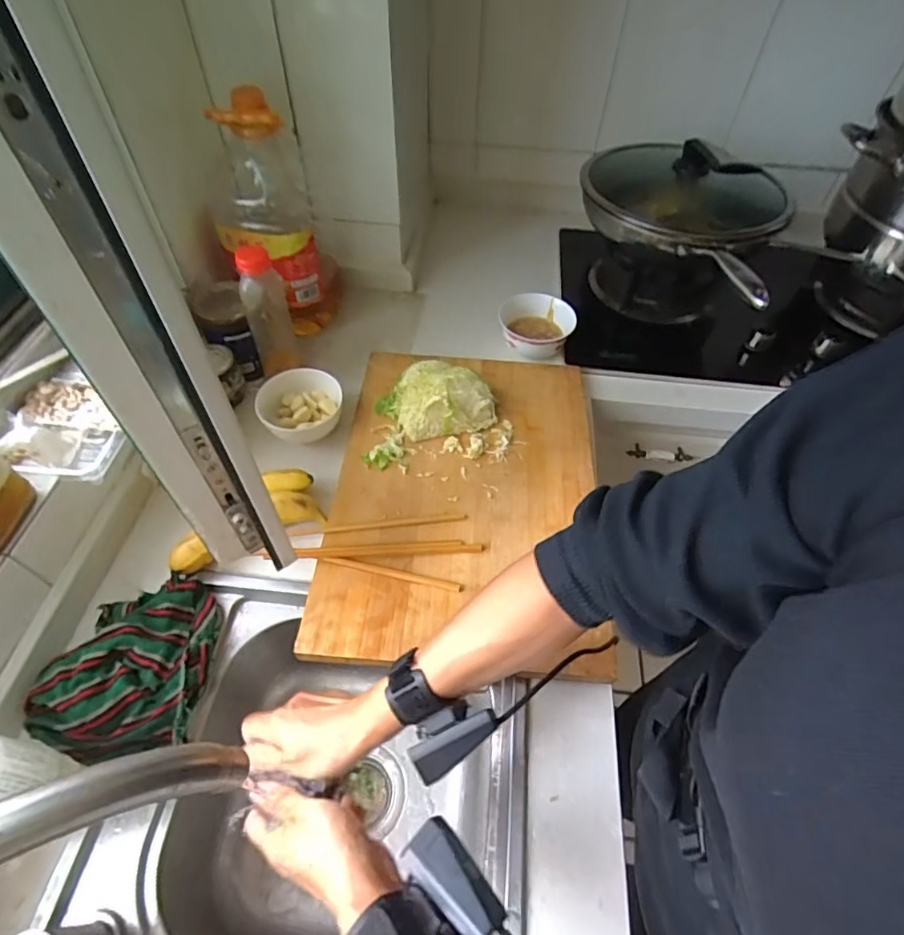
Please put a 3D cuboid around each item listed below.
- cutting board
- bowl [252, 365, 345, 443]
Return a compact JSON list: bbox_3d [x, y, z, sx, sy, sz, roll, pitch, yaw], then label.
[{"bbox_3d":[0.020,0.016,0.691,0.331,0.035,0.476,5,54,1],"label":"cutting board"},{"bbox_3d":[-0.214,-0.080,0.758,0.118,0.066,0.103,-13,56,-12],"label":"bowl"}]

